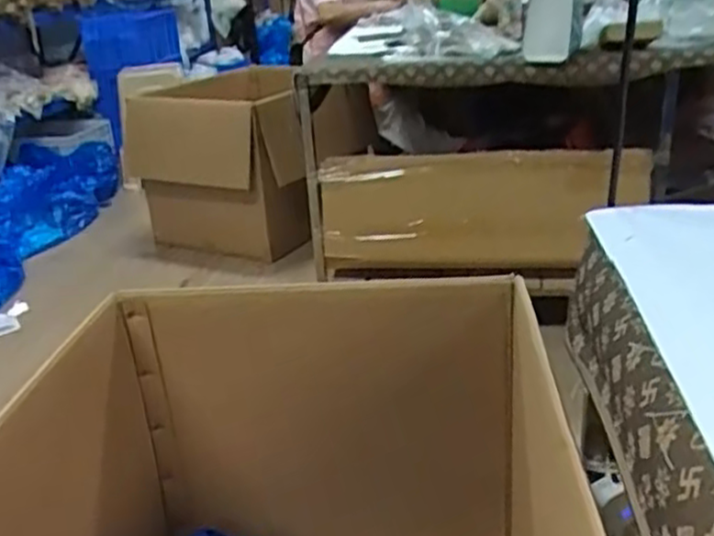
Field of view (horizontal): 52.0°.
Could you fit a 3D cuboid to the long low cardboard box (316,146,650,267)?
[{"bbox_3d":[0.313,-0.139,1.901,0.822,0.301,0.138,1,24,13],"label":"long low cardboard box"}]

